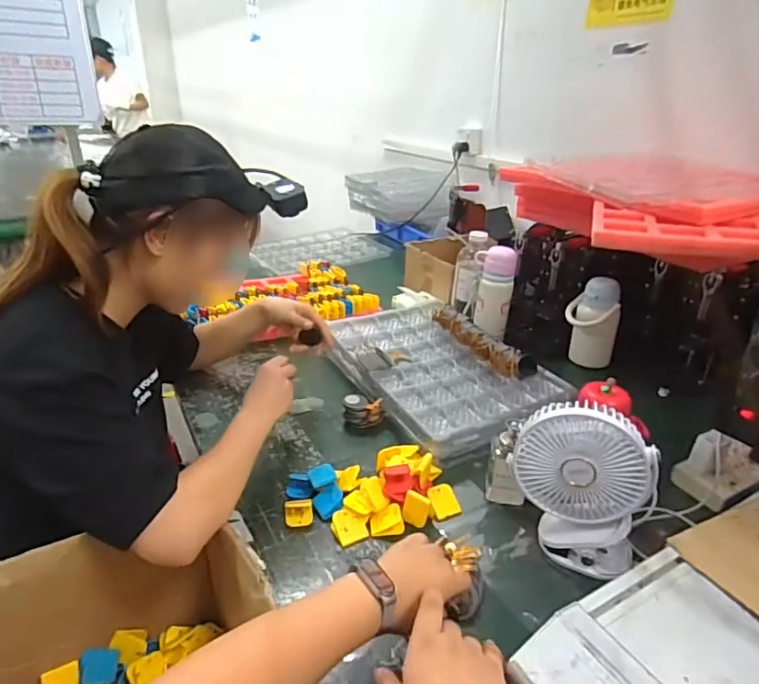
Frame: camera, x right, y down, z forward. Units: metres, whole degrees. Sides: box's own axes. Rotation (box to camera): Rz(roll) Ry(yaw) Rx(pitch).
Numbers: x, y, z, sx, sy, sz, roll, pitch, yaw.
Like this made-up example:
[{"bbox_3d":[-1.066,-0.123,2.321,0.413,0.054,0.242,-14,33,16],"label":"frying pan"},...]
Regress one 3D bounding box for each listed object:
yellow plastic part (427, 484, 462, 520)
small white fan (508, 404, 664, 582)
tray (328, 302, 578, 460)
[{"bbox_3d":[0.087,0.217,0.715,0.043,0.010,0.045,-11,58,-23],"label":"yellow plastic part"},{"bbox_3d":[0.234,0.173,0.618,0.154,0.191,0.068,11,27,18],"label":"small white fan"},{"bbox_3d":[0.099,0.042,1.009,0.306,0.040,0.473,-14,30,-29],"label":"tray"}]

